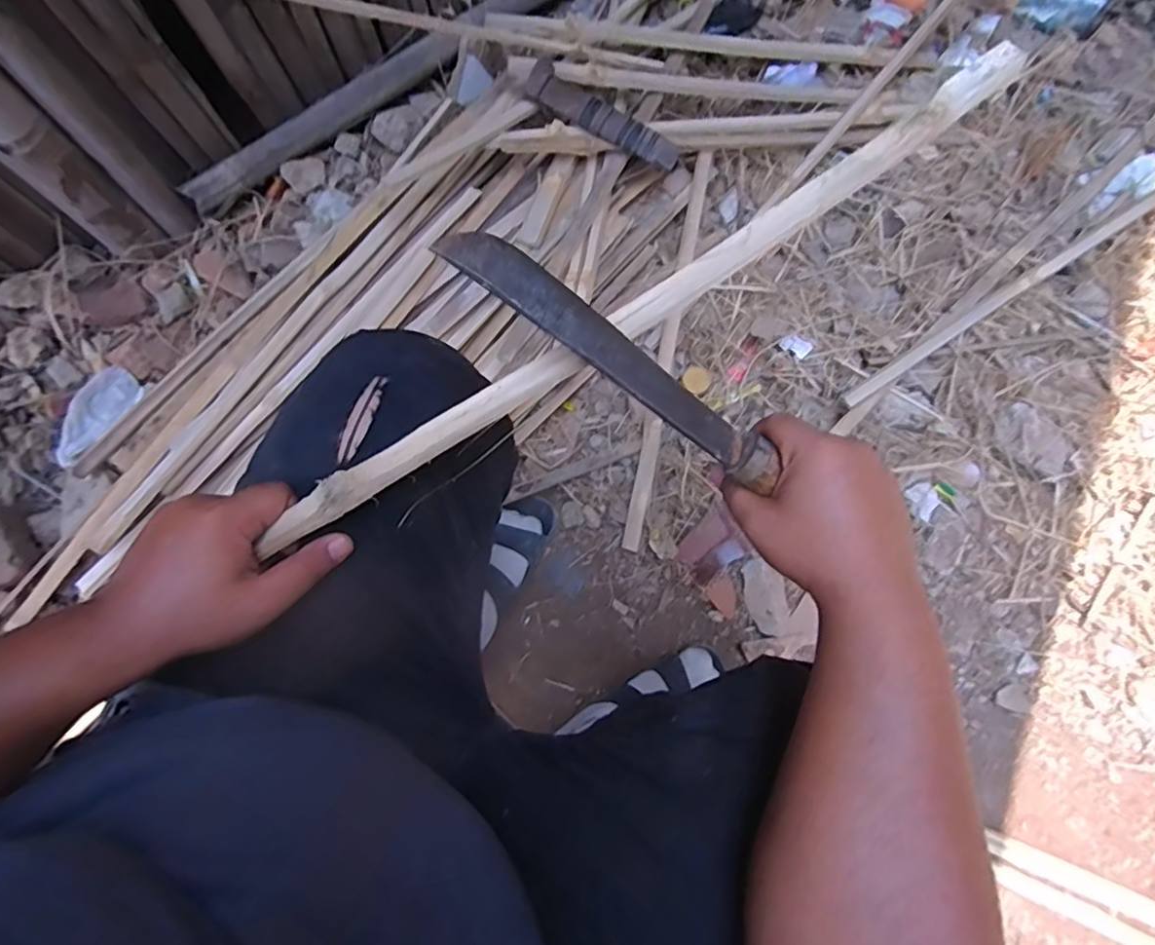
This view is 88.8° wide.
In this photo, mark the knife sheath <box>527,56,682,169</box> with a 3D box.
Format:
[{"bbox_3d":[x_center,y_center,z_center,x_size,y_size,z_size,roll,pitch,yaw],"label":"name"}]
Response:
[{"bbox_3d":[0.036,-0.497,0.827,0.231,0.031,0.053,34,75,8],"label":"knife sheath"}]

